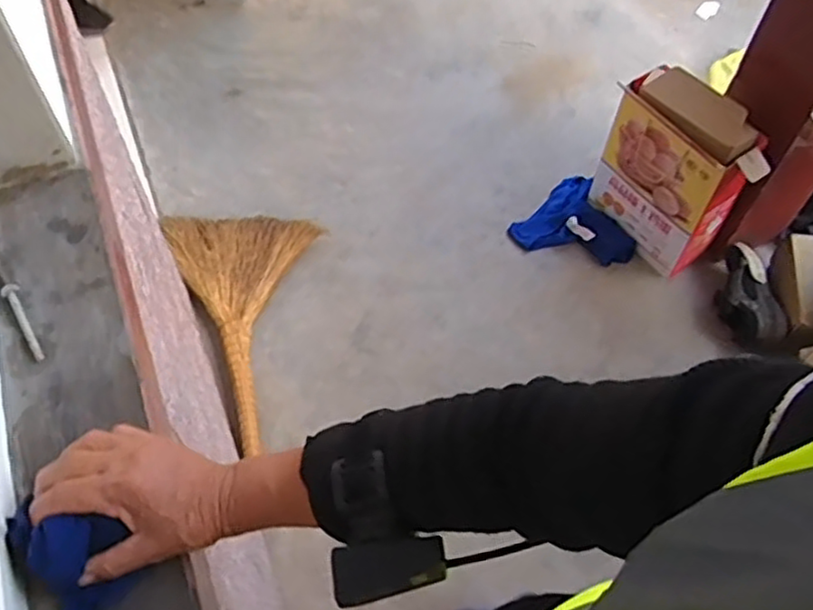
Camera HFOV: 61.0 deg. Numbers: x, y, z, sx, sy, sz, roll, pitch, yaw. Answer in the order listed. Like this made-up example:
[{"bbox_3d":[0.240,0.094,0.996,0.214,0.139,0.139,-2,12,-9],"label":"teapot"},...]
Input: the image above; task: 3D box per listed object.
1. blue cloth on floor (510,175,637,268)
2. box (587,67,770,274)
[{"bbox_3d":[0.471,-0.203,1.844,0.291,0.075,0.307,39,63,23],"label":"blue cloth on floor"},{"bbox_3d":[0.620,-0.316,1.642,0.150,0.435,0.350,-35,63,-23],"label":"box"}]

